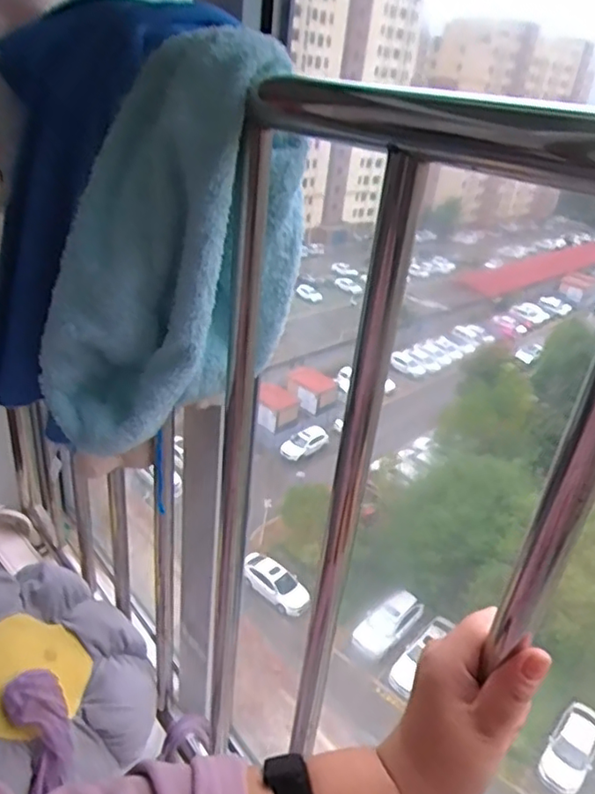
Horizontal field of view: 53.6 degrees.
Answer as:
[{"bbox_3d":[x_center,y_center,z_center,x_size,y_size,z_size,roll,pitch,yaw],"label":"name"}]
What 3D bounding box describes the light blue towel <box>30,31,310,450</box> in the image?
[{"bbox_3d":[-0.090,-0.100,0.408,0.094,0.251,0.164,23,32,27],"label":"light blue towel"}]

